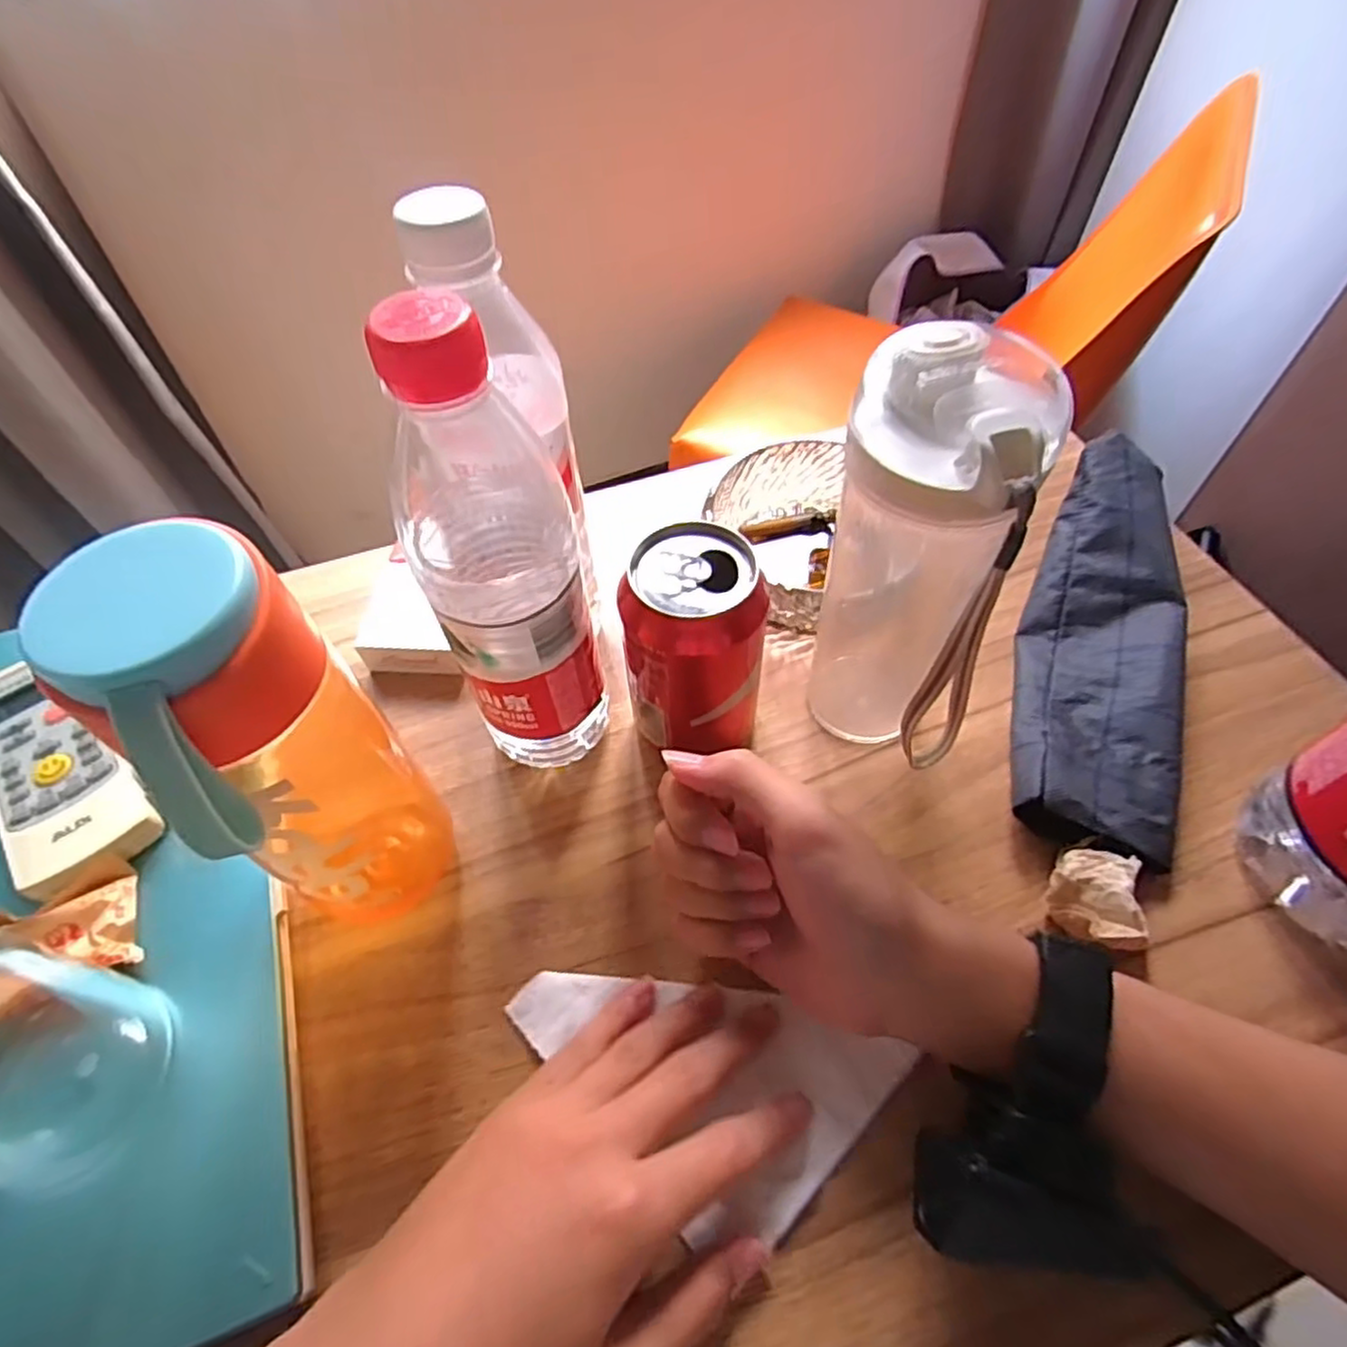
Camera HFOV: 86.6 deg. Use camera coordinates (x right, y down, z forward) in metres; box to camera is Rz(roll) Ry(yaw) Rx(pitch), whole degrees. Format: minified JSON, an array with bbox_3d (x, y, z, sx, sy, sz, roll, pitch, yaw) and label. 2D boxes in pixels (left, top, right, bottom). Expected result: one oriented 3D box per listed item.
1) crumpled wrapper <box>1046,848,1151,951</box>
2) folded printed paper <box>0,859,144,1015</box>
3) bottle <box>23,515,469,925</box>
[{"bbox_3d":[0.184,0.099,0.313,0.036,0.022,0.039,6,56,6],"label":"crumpled wrapper"},{"bbox_3d":[-0.256,0.110,0.294,0.059,0.019,0.047,-25,58,-14],"label":"folded printed paper"},{"bbox_3d":[-0.135,0.041,0.261,0.067,0.196,0.073,-40,63,-22],"label":"bottle"}]

